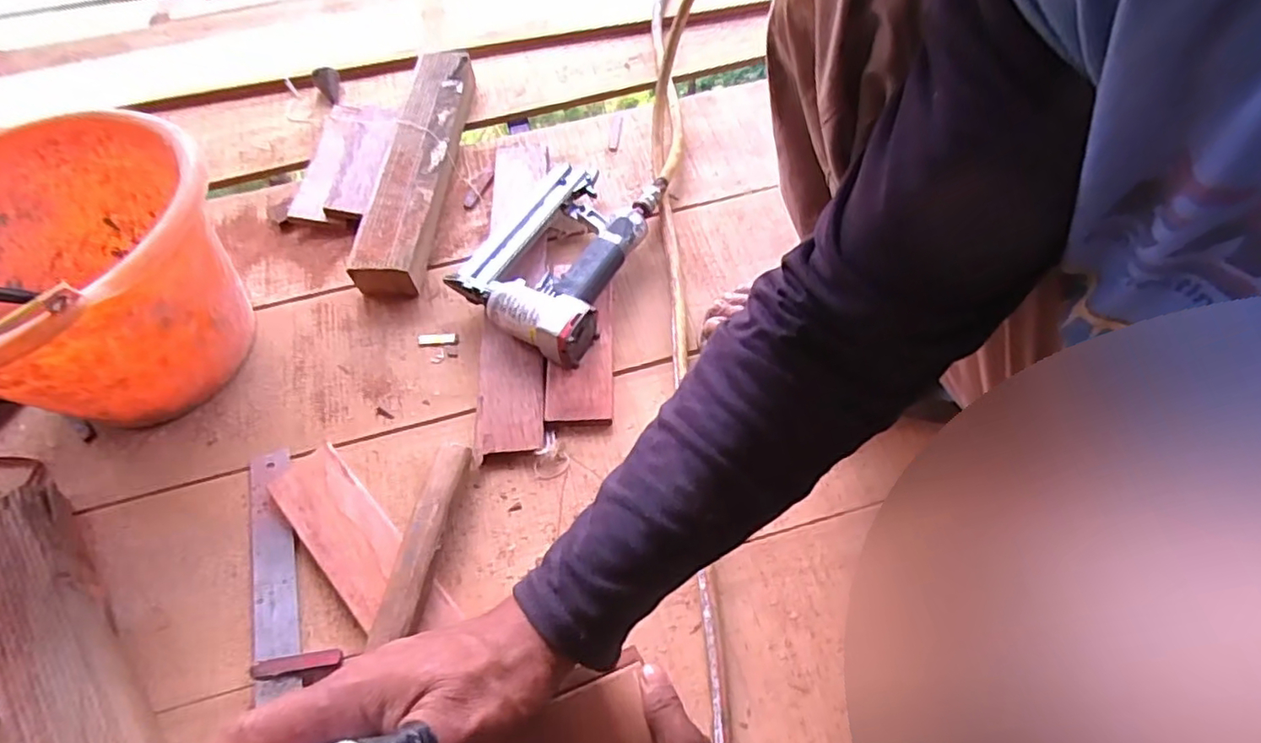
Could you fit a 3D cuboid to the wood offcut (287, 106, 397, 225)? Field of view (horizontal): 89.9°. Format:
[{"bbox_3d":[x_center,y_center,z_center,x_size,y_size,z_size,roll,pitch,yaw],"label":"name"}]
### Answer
[{"bbox_3d":[-0.355,-0.260,0.789,0.088,0.030,0.187,1,61,5],"label":"wood offcut"}]

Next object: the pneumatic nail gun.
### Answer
[{"bbox_3d":[-0.083,-0.134,0.681,0.165,0.068,0.245,17,63,13],"label":"pneumatic nail gun"}]

